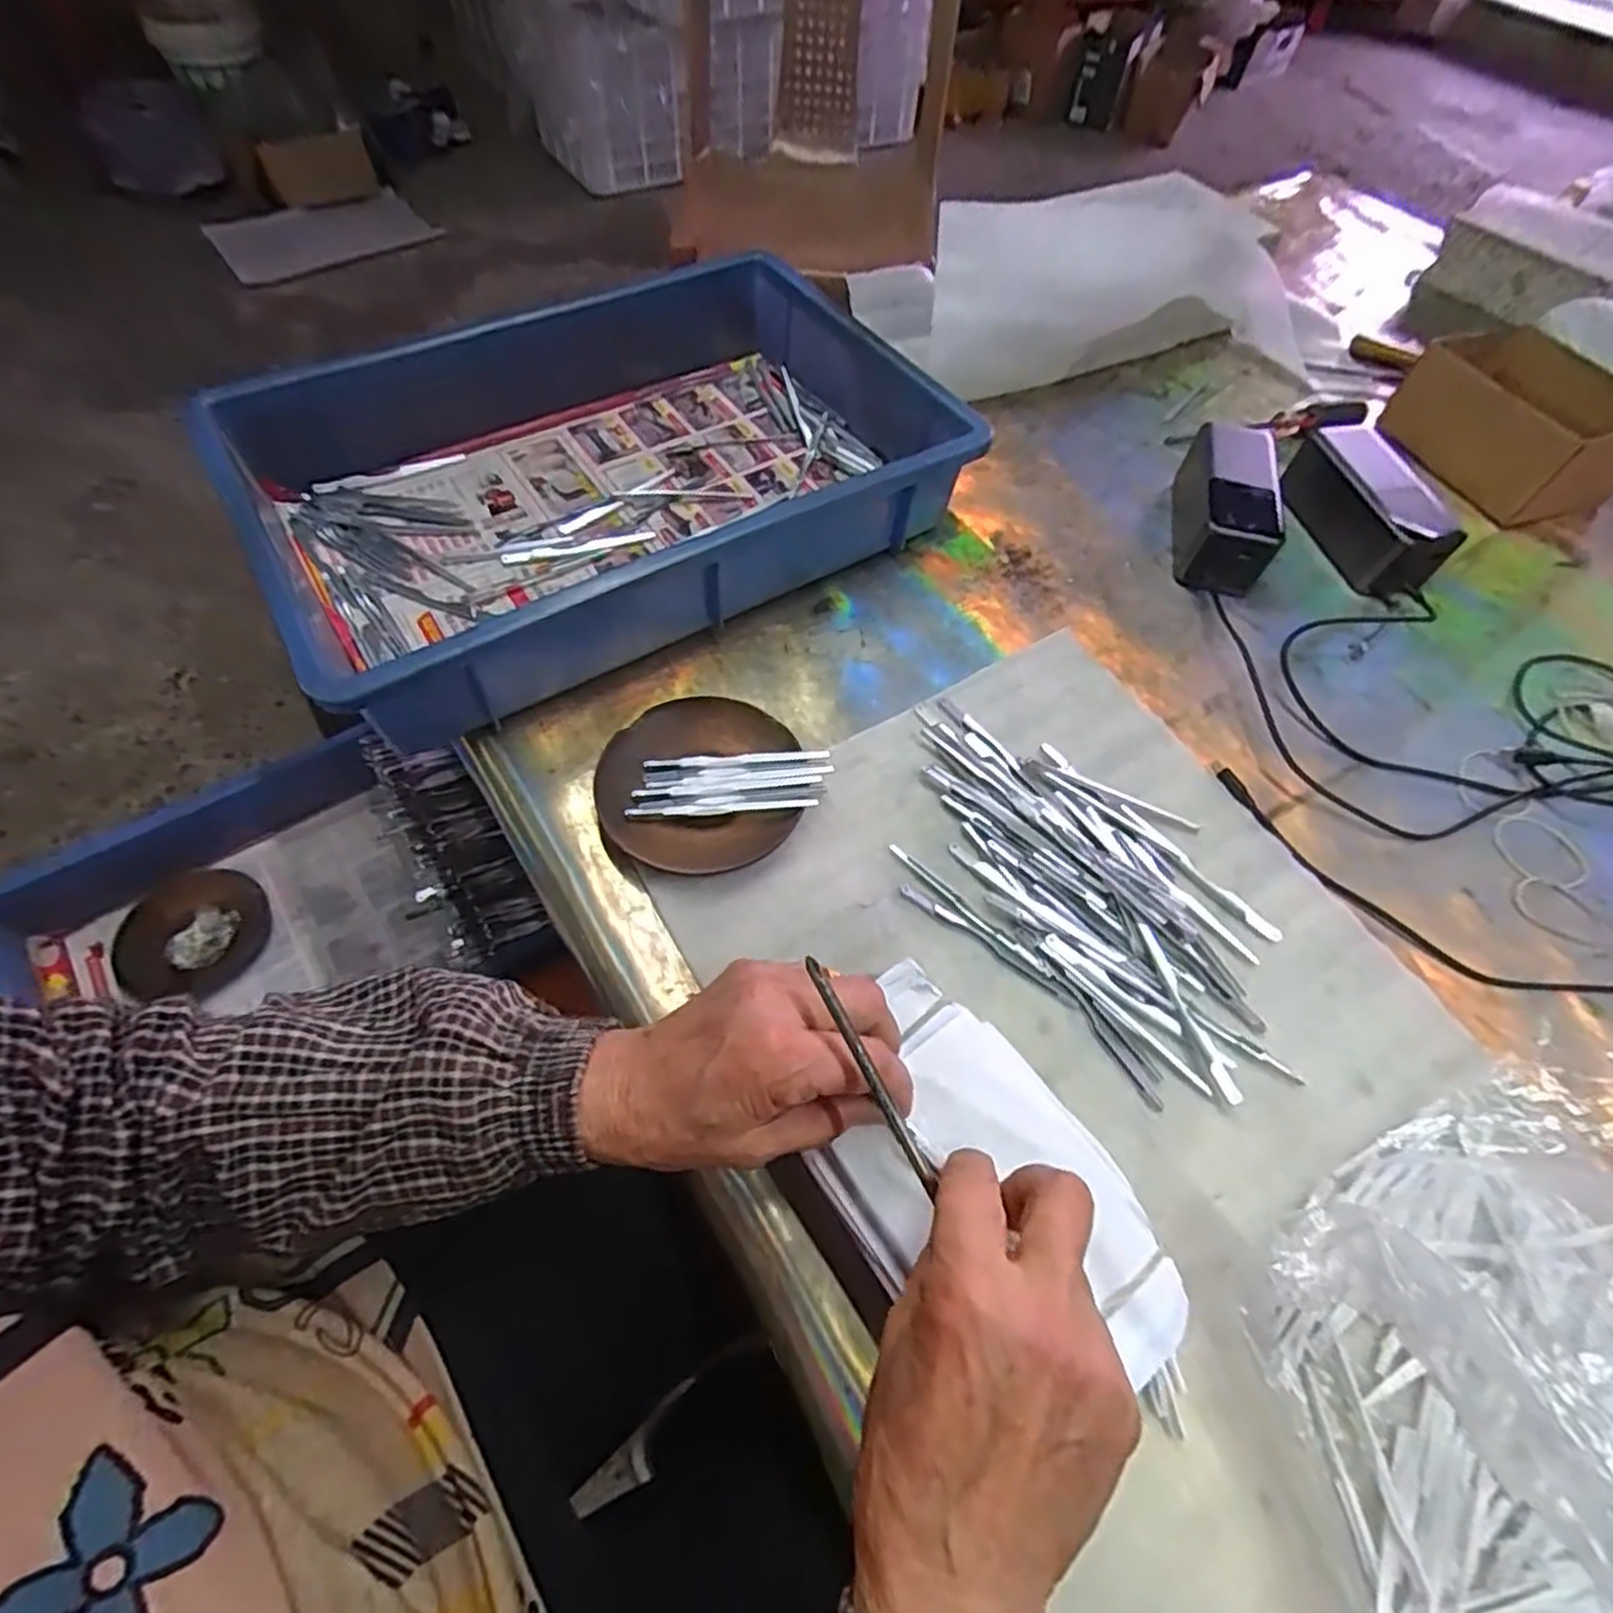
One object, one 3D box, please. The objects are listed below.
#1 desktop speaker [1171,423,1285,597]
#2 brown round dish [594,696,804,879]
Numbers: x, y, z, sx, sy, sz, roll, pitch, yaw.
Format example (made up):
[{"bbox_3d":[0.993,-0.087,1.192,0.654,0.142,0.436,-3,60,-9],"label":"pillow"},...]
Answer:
[{"bbox_3d":[0.304,-0.222,0.548,0.054,0.058,0.142,11,58,3],"label":"desktop speaker"},{"bbox_3d":[-0.061,-0.013,0.420,0.109,0.013,0.112,2,58,-3],"label":"brown round dish"}]

